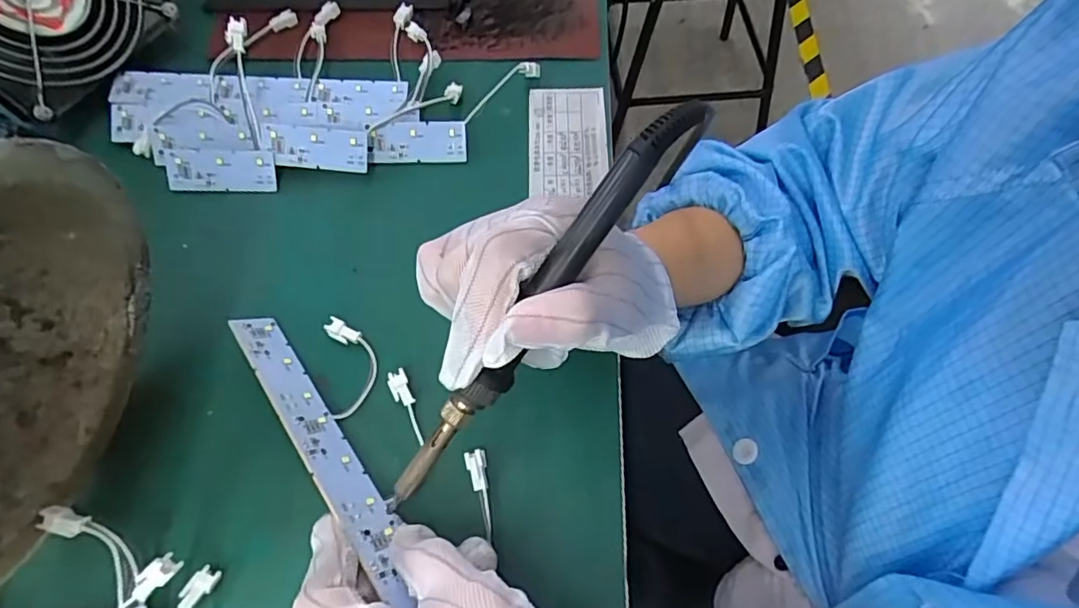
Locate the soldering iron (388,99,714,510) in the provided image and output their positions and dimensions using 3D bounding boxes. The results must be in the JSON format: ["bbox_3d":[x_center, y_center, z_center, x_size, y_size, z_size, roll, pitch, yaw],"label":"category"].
[{"bbox_3d":[-0.003,0.005,0.227,0.018,0.017,0.199,40,103,18],"label":"soldering iron"}]

